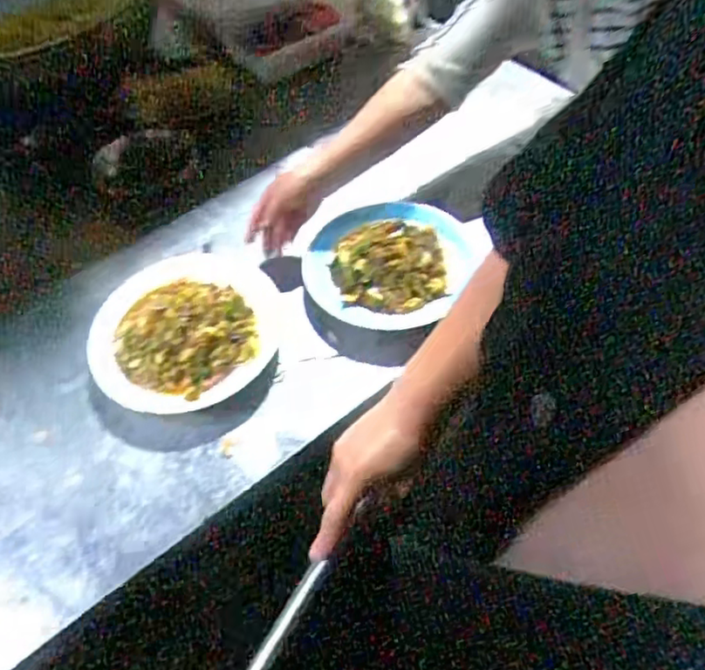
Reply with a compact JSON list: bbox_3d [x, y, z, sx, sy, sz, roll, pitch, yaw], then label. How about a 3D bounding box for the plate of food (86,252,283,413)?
[{"bbox_3d":[-0.224,-0.007,0.895,0.251,0.068,0.249,-33,58,-20],"label":"plate of food"}]

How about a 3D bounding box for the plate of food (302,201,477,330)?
[{"bbox_3d":[0.048,-0.109,0.939,0.225,0.059,0.243,23,57,19],"label":"plate of food"}]

